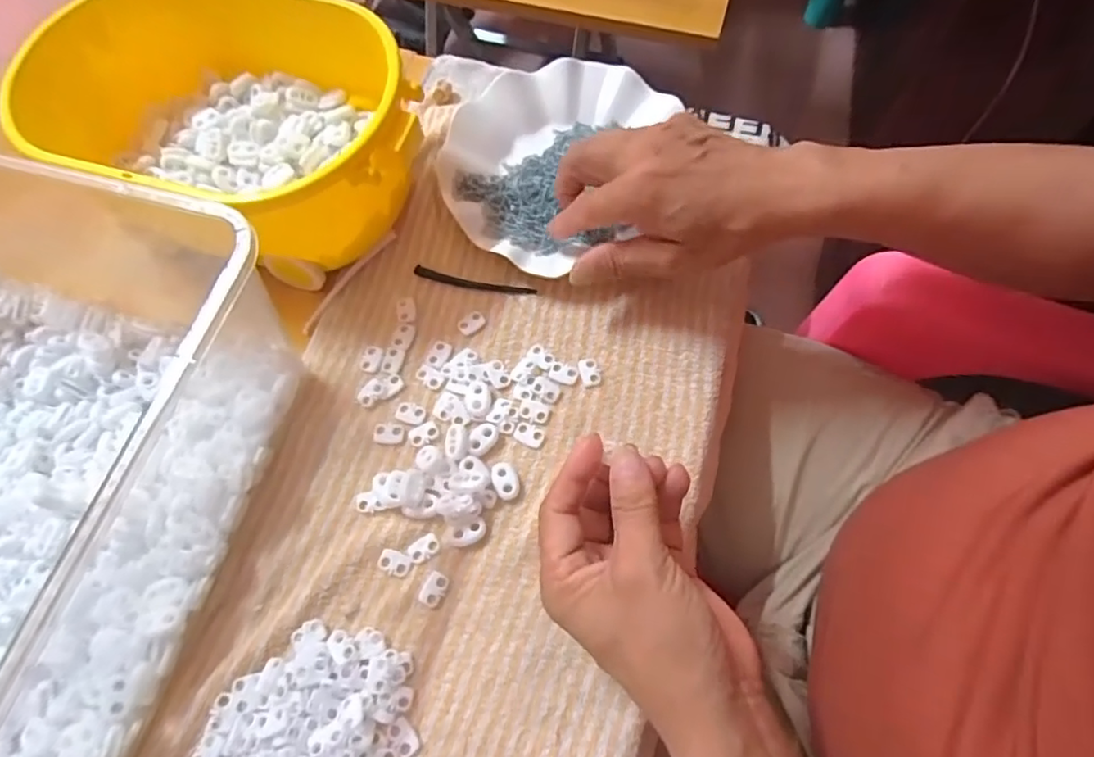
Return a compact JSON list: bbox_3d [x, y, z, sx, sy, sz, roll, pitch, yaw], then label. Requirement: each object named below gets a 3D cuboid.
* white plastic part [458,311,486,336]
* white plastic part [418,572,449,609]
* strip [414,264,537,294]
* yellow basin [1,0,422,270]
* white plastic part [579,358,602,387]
[{"bbox_3d":[-0.050,-0.037,0.398,0.013,0.004,0.018,43,72,14],"label":"white plastic part"},{"bbox_3d":[-0.064,0.119,0.338,0.013,0.004,0.018,27,69,9],"label":"white plastic part"},{"bbox_3d":[-0.051,-0.067,0.414,0.085,0.004,0.009,12,67,3],"label":"strip"},{"bbox_3d":[-0.208,-0.164,0.403,0.263,0.100,0.165,14,69,7],"label":"yellow basin"},{"bbox_3d":[0.027,-0.005,0.387,0.013,0.004,0.020,-11,68,-7],"label":"white plastic part"}]

